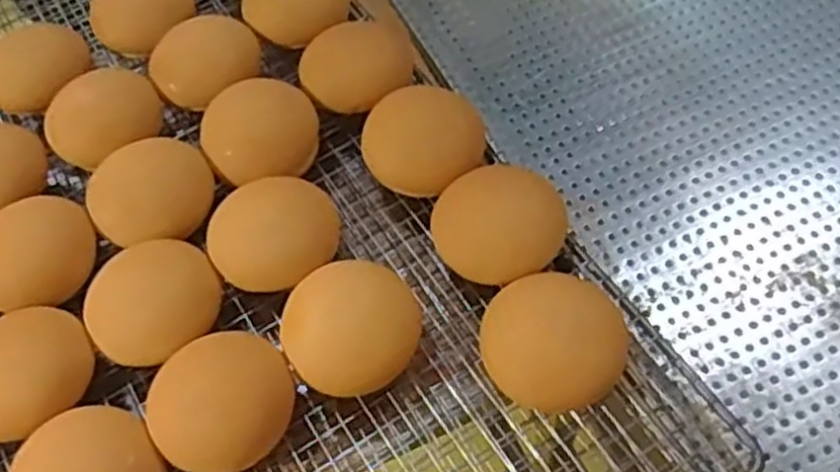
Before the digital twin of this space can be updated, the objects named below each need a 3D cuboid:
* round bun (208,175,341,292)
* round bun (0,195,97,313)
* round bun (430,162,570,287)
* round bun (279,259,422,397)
[{"bbox_3d":[-0.112,0.003,0.625,0.100,0.053,0.084,-38,63,-16],"label":"round bun"},{"bbox_3d":[-0.300,0.014,0.611,0.094,0.045,0.073,-23,59,-11],"label":"round bun"},{"bbox_3d":[0.060,-0.003,0.607,0.094,0.062,0.080,-20,59,-6],"label":"round bun"},{"bbox_3d":[-0.049,0.069,0.568,0.093,0.057,0.092,-3,59,4],"label":"round bun"}]

